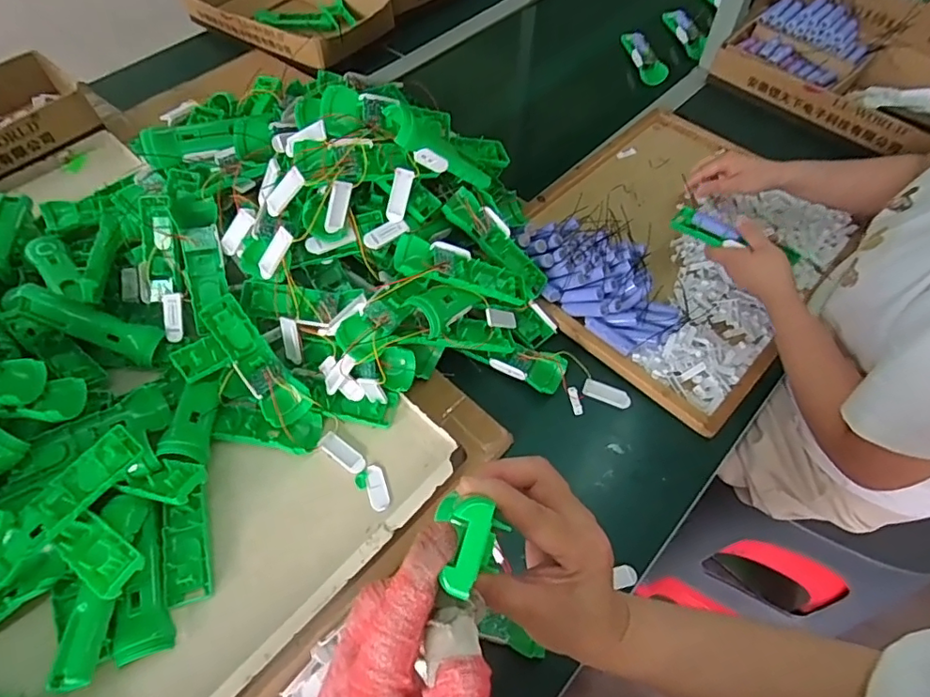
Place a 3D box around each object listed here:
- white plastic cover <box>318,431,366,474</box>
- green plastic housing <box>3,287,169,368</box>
[{"bbox_3d":[-0.133,0.114,0.600,0.060,0.004,0.021,35,64,20],"label":"white plastic cover"},{"bbox_3d":[-0.441,-0.027,0.644,0.163,0.034,0.042,24,58,-12],"label":"green plastic housing"}]

